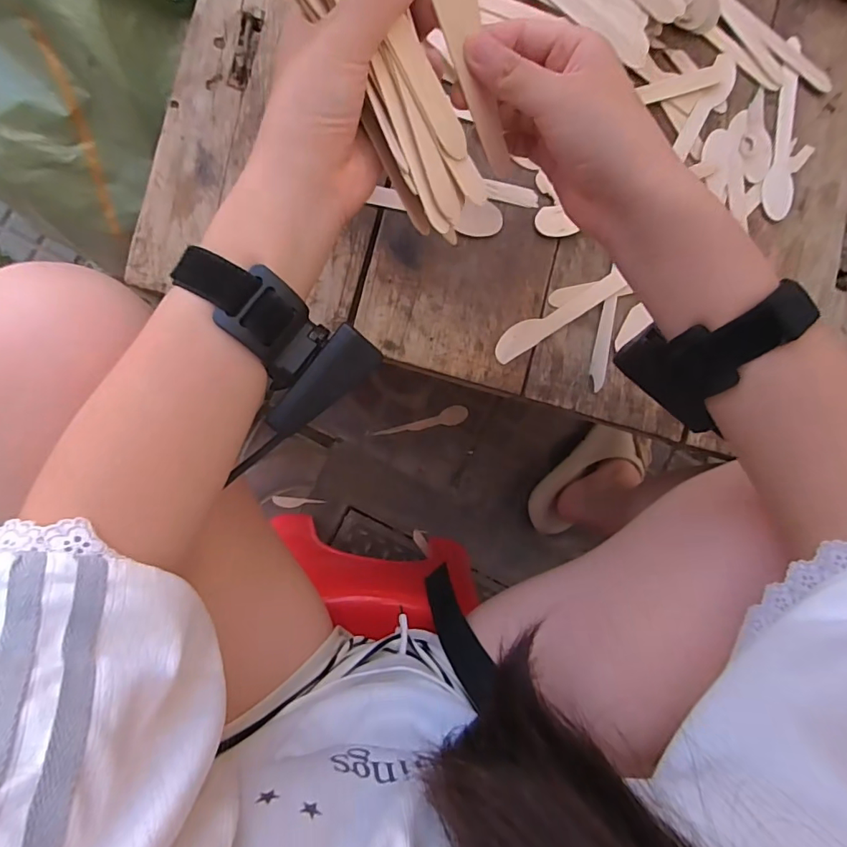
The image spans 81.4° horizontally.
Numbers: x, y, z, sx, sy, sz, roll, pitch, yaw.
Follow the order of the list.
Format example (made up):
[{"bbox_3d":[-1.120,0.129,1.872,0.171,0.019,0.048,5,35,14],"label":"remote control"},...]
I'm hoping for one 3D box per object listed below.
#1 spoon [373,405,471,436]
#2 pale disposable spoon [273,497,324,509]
[{"bbox_3d":[-0.002,-0.003,0.763,0.147,0.010,0.029,-10,92,-9],"label":"spoon"},{"bbox_3d":[-0.187,0.120,0.740,0.075,0.004,0.016,7,86,-18],"label":"pale disposable spoon"}]

